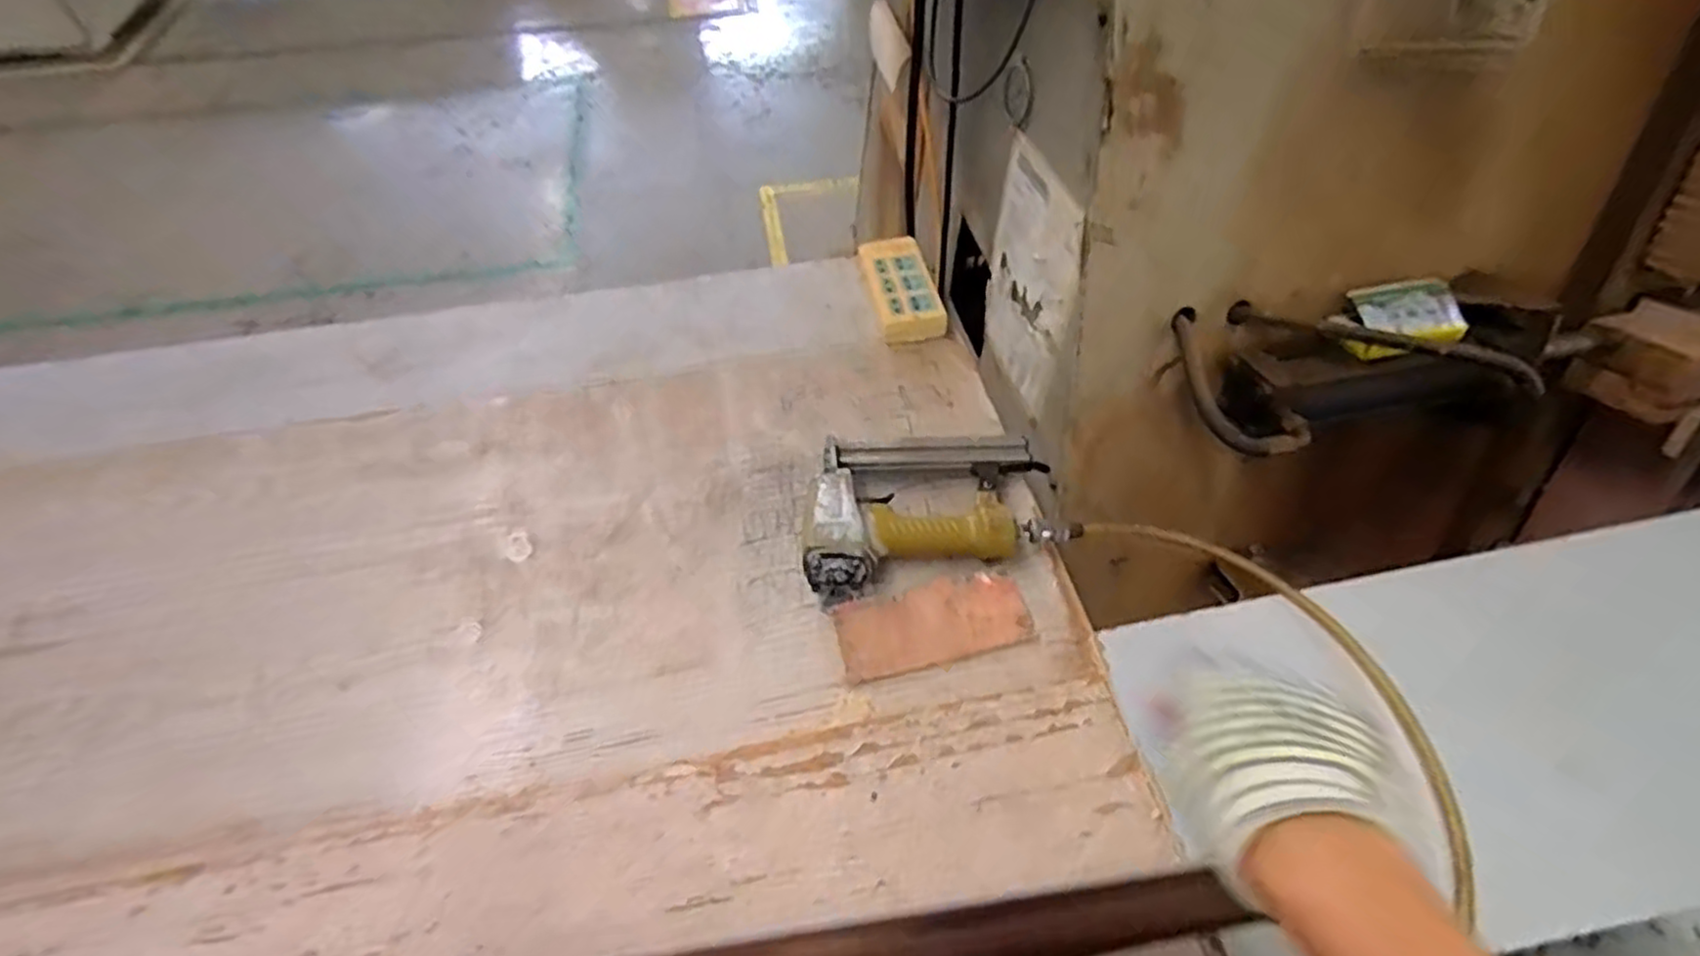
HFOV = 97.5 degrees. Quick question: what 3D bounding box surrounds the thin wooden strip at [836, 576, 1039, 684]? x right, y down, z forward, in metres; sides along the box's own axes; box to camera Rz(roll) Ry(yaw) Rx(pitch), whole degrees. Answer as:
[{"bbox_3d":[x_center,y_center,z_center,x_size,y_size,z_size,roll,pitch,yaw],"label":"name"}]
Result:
[{"bbox_3d":[0.075,0.130,0.672,0.171,0.010,0.073,-13,54,-7],"label":"thin wooden strip"}]

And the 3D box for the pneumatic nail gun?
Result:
[{"bbox_3d":[0.074,0.013,0.726,0.255,0.059,0.160,-10,54,-5],"label":"pneumatic nail gun"}]

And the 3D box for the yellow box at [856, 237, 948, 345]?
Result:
[{"bbox_3d":[0.066,-0.241,0.939,0.076,0.035,0.172,-11,54,-5],"label":"yellow box"}]

